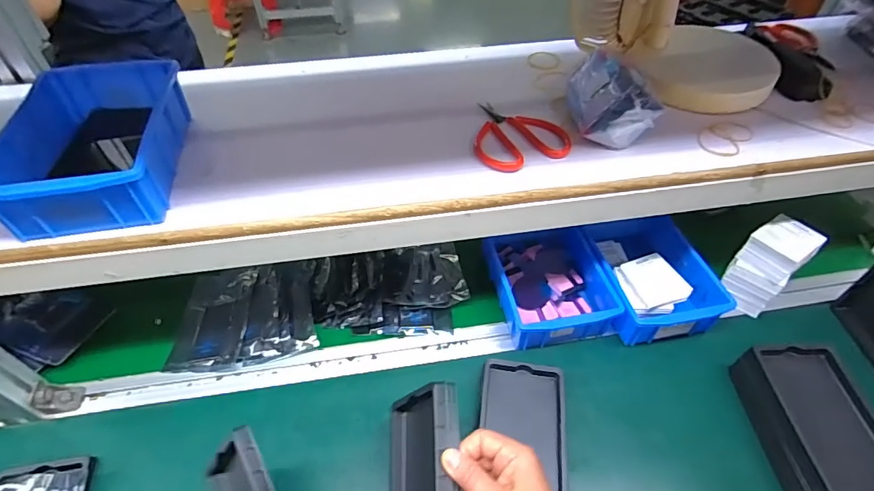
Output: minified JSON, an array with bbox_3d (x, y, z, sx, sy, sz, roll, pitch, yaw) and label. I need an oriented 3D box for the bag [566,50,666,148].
[{"bbox_3d":[0.189,-0.158,0.504,0.074,0.068,0.098,-1,48,-2],"label":"bag"}]

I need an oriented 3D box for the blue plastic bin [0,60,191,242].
[{"bbox_3d":[-0.322,-0.100,0.452,0.129,0.060,0.203,-7,49,-7],"label":"blue plastic bin"}]

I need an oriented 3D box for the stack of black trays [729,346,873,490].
[{"bbox_3d":[0.404,0.195,0.514,0.102,0.061,0.165,0,49,-2],"label":"stack of black trays"}]

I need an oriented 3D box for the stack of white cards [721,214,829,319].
[{"bbox_3d":[0.429,0.028,0.618,0.073,0.116,0.065,-33,58,-26],"label":"stack of white cards"}]

